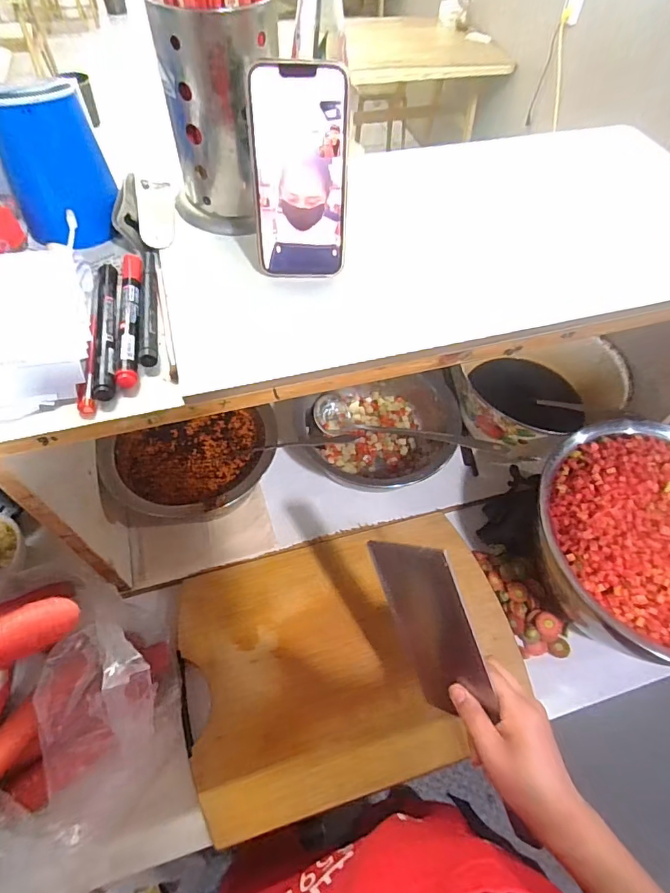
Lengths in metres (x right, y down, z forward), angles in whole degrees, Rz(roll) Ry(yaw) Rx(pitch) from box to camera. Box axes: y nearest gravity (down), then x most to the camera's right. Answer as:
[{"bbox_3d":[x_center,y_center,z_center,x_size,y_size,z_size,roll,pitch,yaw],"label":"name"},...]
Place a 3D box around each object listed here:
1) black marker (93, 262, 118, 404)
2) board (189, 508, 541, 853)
[{"bbox_3d":[-0.182,-0.097,0.383,0.015,0.010,0.146,-10,57,-9],"label":"black marker"},{"bbox_3d":[0.024,0.240,0.571,0.381,0.025,0.275,-13,58,-11],"label":"board"}]

